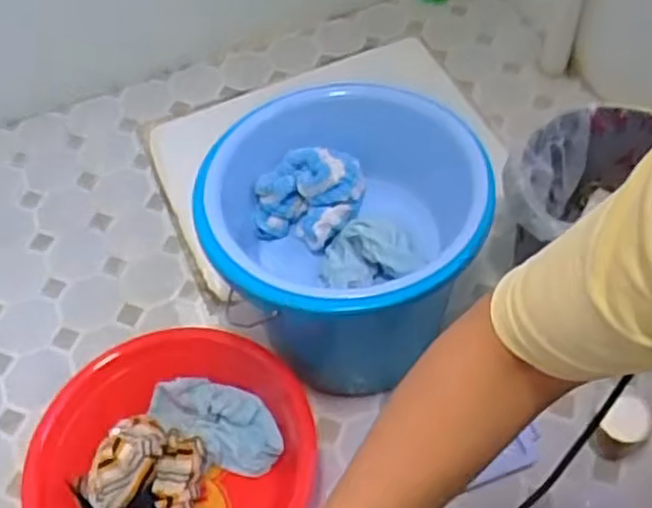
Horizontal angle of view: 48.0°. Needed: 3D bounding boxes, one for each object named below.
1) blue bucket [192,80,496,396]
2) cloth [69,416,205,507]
[{"bbox_3d":[0.030,-0.002,0.930,0.301,0.286,0.317,-2,56,3],"label":"blue bucket"},{"bbox_3d":[-0.226,0.284,0.883,0.130,0.038,0.165,30,57,-6],"label":"cloth"}]

